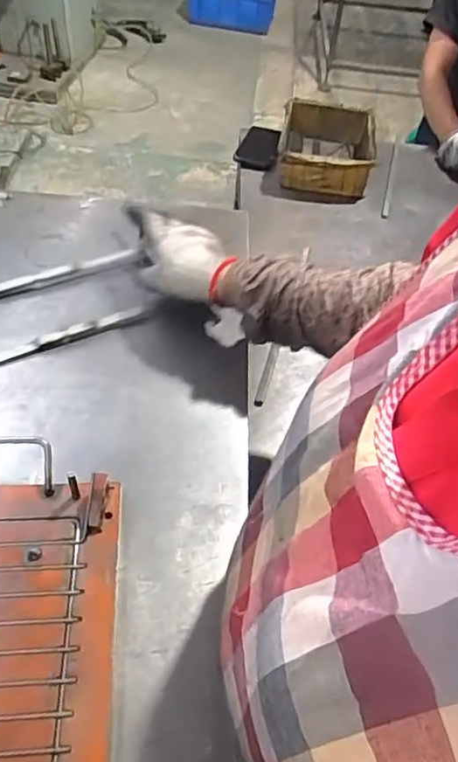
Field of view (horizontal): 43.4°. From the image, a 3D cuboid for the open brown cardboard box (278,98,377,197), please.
[{"bbox_3d":[0.195,-0.475,1.153,0.186,0.074,0.252,9,51,-1],"label":"open brown cardboard box"}]

